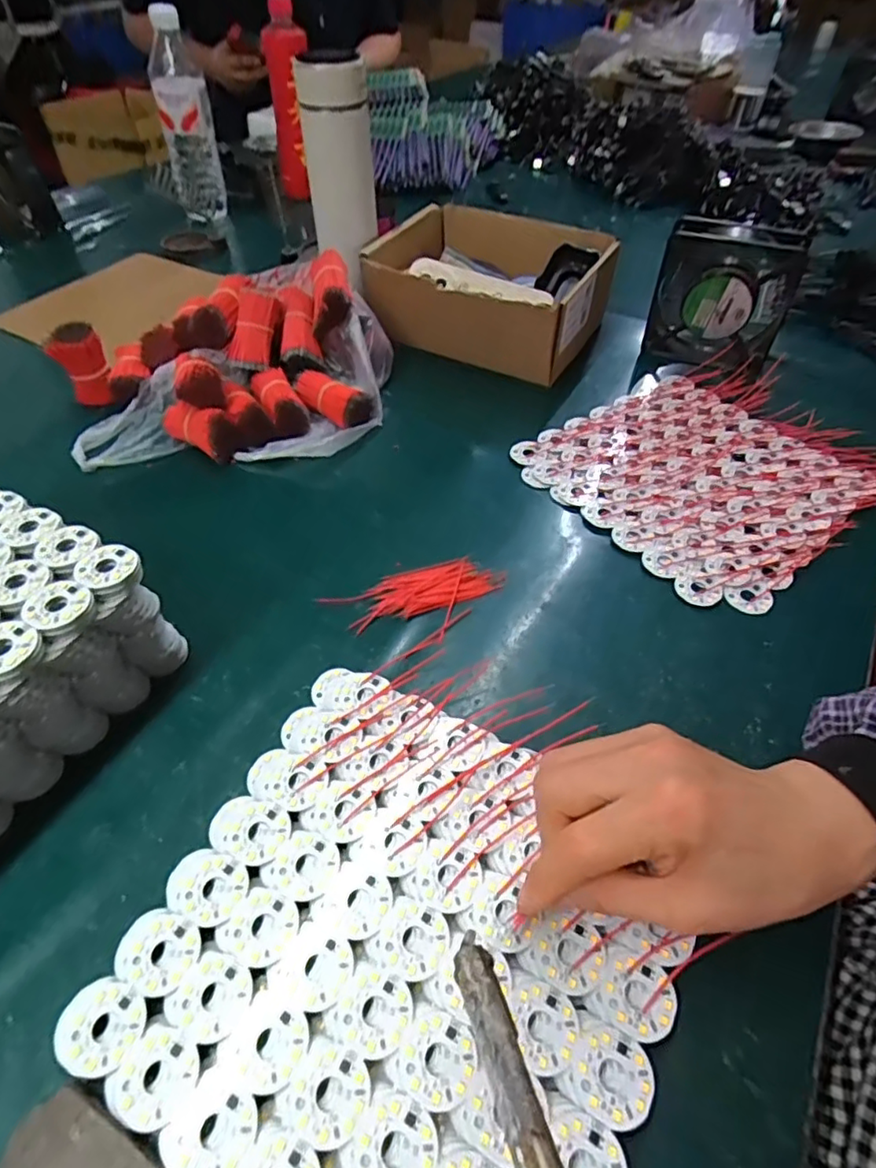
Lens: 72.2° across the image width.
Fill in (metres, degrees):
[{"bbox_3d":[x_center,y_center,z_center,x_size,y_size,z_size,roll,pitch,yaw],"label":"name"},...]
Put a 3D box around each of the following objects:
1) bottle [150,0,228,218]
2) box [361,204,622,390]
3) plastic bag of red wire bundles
[{"bbox_3d":[-0.333,-0.609,0.797,0.070,0.207,0.084,-14,50,-13],"label":"bottle"},{"bbox_3d":[0.061,-0.310,0.638,0.210,0.102,0.184,26,53,21],"label":"box"},{"bbox_3d":[-0.195,-0.213,0.567,0.291,0.102,0.226,-3,48,-3],"label":"plastic bag of red wire bundles"}]

